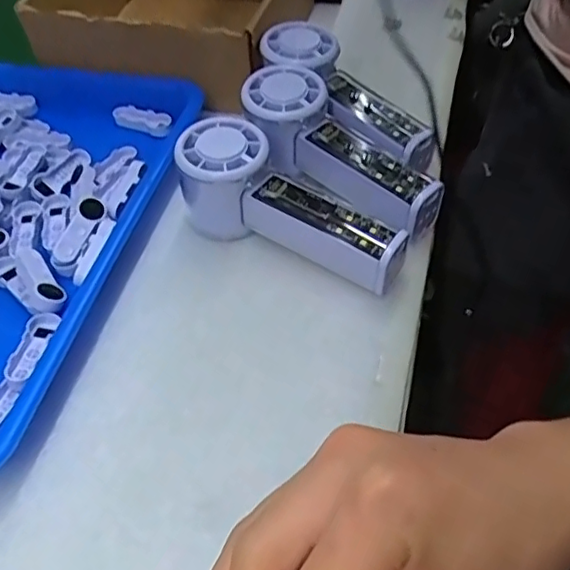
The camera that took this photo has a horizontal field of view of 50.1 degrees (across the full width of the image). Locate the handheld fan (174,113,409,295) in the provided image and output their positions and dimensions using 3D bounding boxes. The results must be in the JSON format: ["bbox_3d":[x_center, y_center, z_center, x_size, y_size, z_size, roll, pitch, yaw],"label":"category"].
[{"bbox_3d":[0.006,-0.051,0.377,0.155,0.054,0.059,21,55,20],"label":"handheld fan"}]

